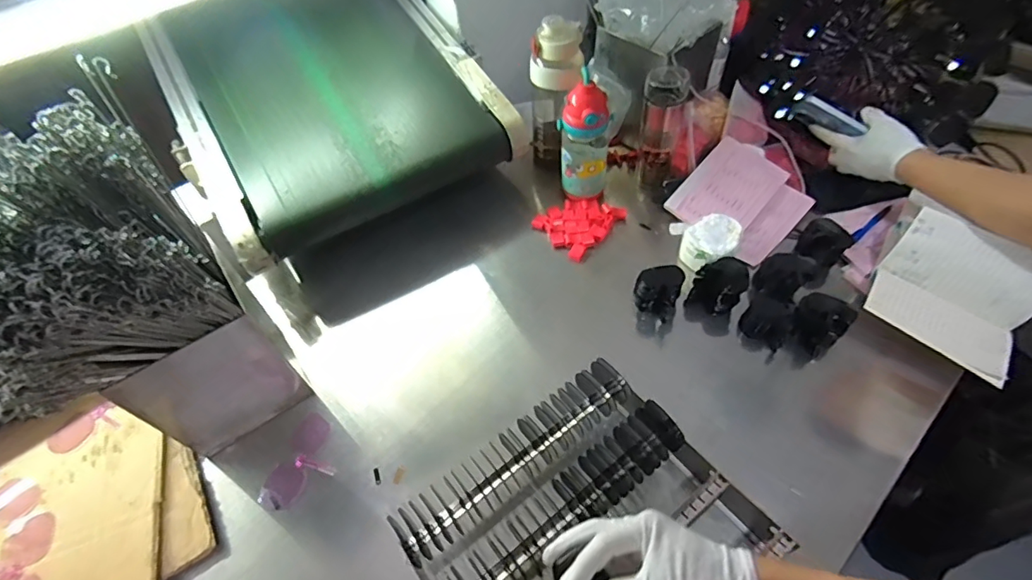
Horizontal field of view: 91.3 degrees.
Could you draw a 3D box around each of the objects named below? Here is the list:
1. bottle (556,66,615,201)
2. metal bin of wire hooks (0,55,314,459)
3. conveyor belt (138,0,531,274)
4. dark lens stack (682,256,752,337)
[{"bbox_3d":[0.113,-0.246,0.827,0.084,0.196,0.067,4,54,7],"label":"bottle"},{"bbox_3d":[-0.376,0.045,0.529,0.189,0.389,0.236,-24,55,-13],"label":"metal bin of wire hooks"},{"bbox_3d":[-0.323,-0.347,0.876,0.498,0.162,0.533,-28,56,-16],"label":"conveyor belt"},{"bbox_3d":[0.300,0.007,0.753,0.070,0.100,0.077,26,59,22],"label":"dark lens stack"}]

